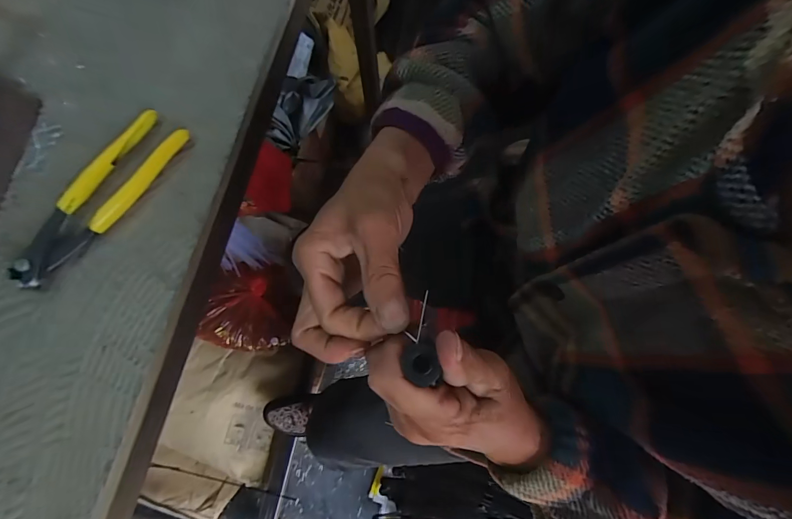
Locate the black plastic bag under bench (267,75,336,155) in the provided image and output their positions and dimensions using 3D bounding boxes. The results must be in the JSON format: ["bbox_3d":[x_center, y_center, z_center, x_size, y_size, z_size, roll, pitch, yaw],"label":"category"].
[{"bbox_3d":[-0.255,-0.395,0.944,0.131,0.053,0.213,24,76,6],"label":"black plastic bag under bench"}]

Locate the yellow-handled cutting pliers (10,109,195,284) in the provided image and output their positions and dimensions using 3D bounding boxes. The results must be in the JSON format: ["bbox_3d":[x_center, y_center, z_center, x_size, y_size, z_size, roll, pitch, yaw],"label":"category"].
[{"bbox_3d":[-0.238,-0.051,0.294,0.045,0.015,0.162,32,77,8],"label":"yellow-handled cutting pliers"}]

